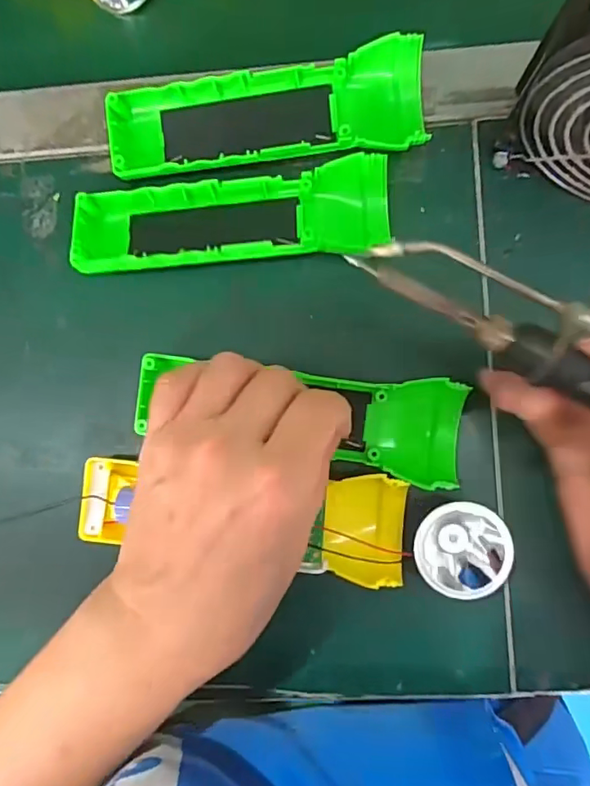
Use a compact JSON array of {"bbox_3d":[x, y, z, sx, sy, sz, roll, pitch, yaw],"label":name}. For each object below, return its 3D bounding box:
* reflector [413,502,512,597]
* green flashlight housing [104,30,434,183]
[{"bbox_3d":[0.082,0.077,0.252,0.042,0.028,0.036,-34,84,0],"label":"reflector"},{"bbox_3d":[-0.015,-0.141,0.266,0.159,0.028,0.048,-3,85,3],"label":"green flashlight housing"}]

